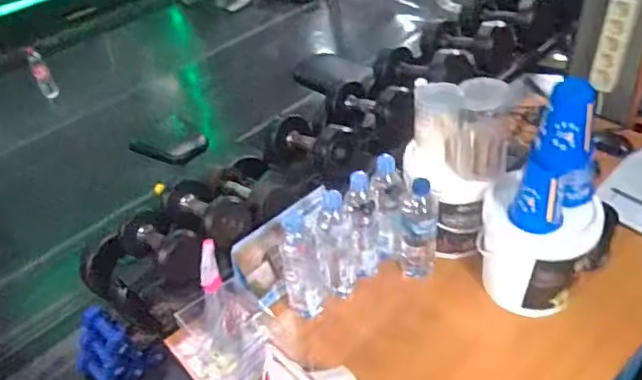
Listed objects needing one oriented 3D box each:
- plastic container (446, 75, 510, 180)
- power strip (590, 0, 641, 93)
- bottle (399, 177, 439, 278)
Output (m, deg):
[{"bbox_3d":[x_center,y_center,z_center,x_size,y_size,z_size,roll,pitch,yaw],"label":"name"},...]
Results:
[{"bbox_3d":[0.303,-0.114,1.094,0.110,0.164,0.104,6,41,15],"label":"plastic container"},{"bbox_3d":[0.782,-0.391,1.510,0.073,0.260,0.040,21,47,31],"label":"power strip"},{"bbox_3d":[0.193,0.078,1.128,0.072,0.217,0.072,-1,39,8],"label":"bottle"}]

